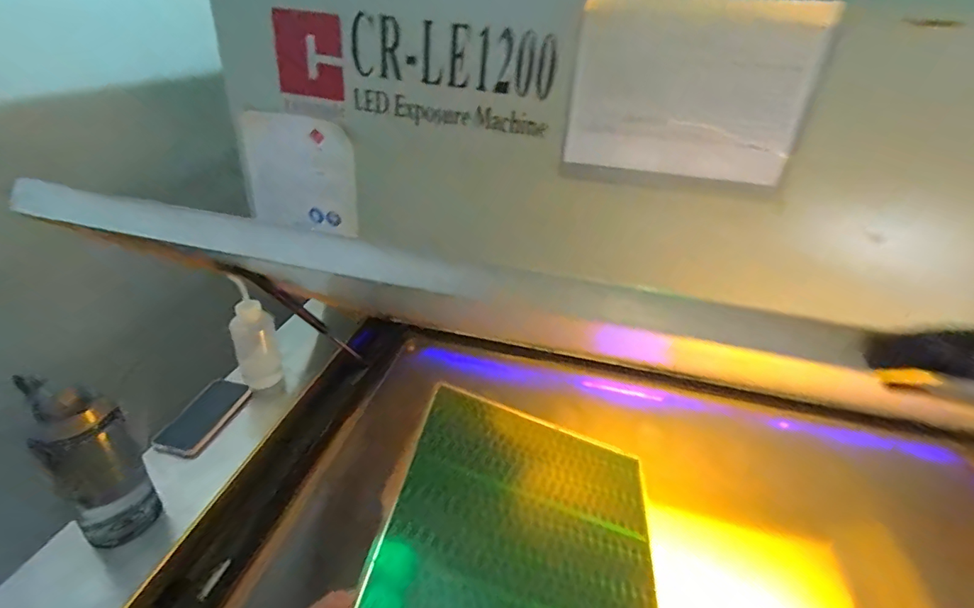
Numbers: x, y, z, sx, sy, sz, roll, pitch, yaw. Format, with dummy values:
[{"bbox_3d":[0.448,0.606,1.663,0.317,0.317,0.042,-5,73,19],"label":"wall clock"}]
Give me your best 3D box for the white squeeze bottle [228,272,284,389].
[{"bbox_3d":[-0.416,0.078,0.871,0.072,0.199,0.069,-14,36,-28],"label":"white squeeze bottle"}]

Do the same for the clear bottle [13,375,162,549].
[{"bbox_3d":[-0.496,0.199,0.609,0.085,0.252,0.091,-23,41,-37],"label":"clear bottle"}]

